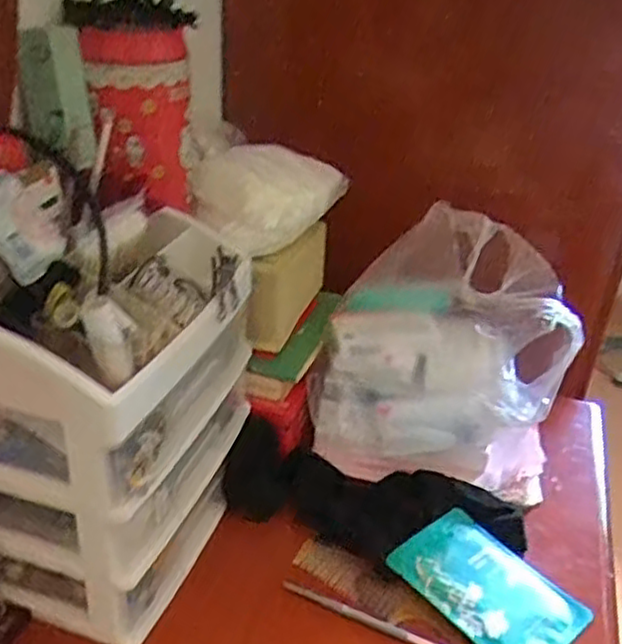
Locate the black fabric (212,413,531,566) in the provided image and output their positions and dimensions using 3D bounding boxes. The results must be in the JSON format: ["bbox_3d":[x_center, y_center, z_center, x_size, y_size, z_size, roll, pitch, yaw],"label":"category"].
[{"bbox_3d":[0.060,0.165,0.662,0.282,0.042,0.108,8,30,7],"label":"black fabric"}]

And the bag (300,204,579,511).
[{"bbox_3d":[0.126,0.028,0.722,0.241,0.225,0.183,6,30,3],"label":"bag"}]

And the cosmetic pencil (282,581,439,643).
[{"bbox_3d":[0.045,0.239,0.580,0.147,0.005,0.009,15,32,18],"label":"cosmetic pencil"}]

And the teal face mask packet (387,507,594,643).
[{"bbox_3d":[0.150,0.225,0.610,0.106,0.016,0.149,-23,40,-39],"label":"teal face mask packet"}]

